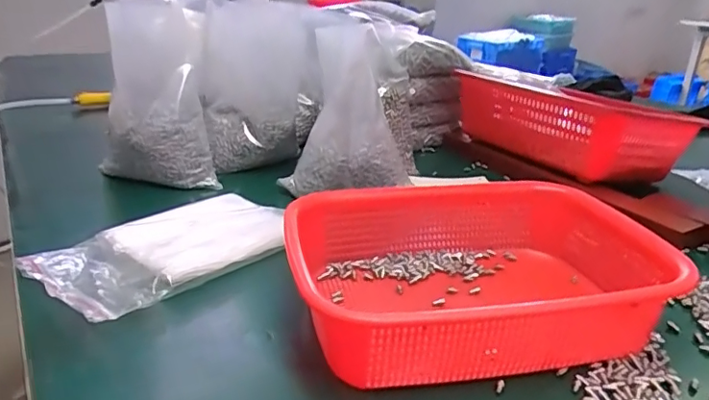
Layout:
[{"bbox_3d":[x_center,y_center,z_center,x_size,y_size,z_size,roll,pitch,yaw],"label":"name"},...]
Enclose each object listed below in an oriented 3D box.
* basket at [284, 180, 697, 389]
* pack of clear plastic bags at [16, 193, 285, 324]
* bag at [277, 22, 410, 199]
[{"bbox_3d":[0.080,0.049,0.432,0.251,0.067,0.210,-3,24,-10],"label":"basket"},{"bbox_3d":[-0.181,0.046,0.528,0.225,0.028,0.157,-19,30,-38],"label":"pack of clear plastic bags"},{"bbox_3d":[-0.013,-0.100,0.619,0.148,0.181,0.089,4,24,8],"label":"bag"}]

